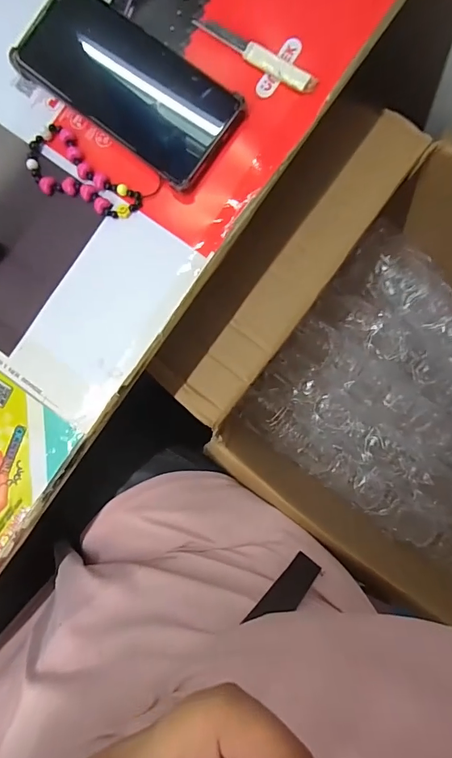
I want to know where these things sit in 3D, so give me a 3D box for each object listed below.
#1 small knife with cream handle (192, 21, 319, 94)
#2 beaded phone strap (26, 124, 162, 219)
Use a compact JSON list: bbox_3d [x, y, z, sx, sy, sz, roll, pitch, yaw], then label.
[{"bbox_3d":[0.022,-0.235,0.292,0.100,0.008,0.013,36,93,3],"label":"small knife with cream handle"},{"bbox_3d":[-0.102,-0.150,0.301,0.099,0.009,0.047,26,92,4],"label":"beaded phone strap"}]

